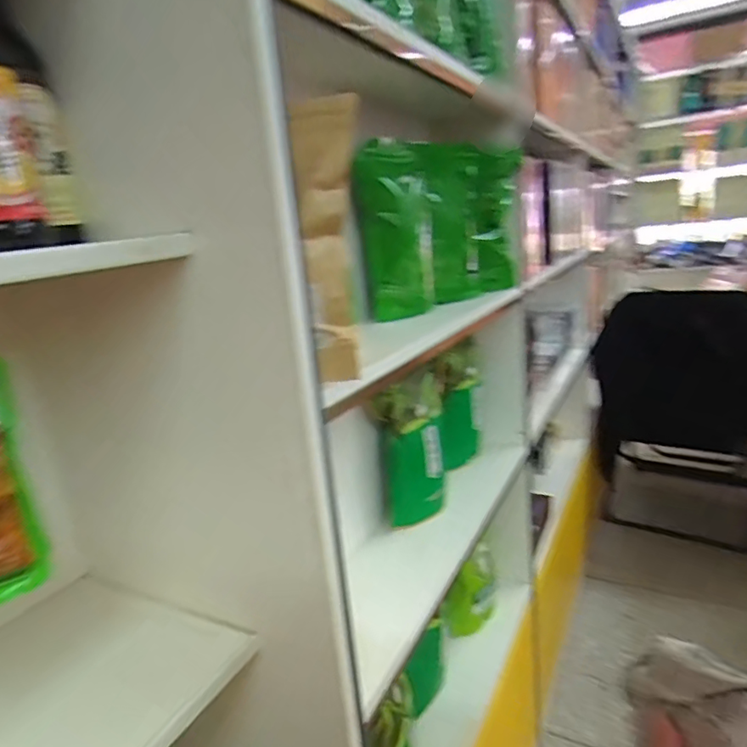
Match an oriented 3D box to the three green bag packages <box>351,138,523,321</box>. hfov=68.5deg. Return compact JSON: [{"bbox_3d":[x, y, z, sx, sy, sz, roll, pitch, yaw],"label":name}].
[{"bbox_3d":[0.134,-0.258,0.971,0.464,0.253,0.060,-21,23,-40],"label":"three green bag packages"}]

